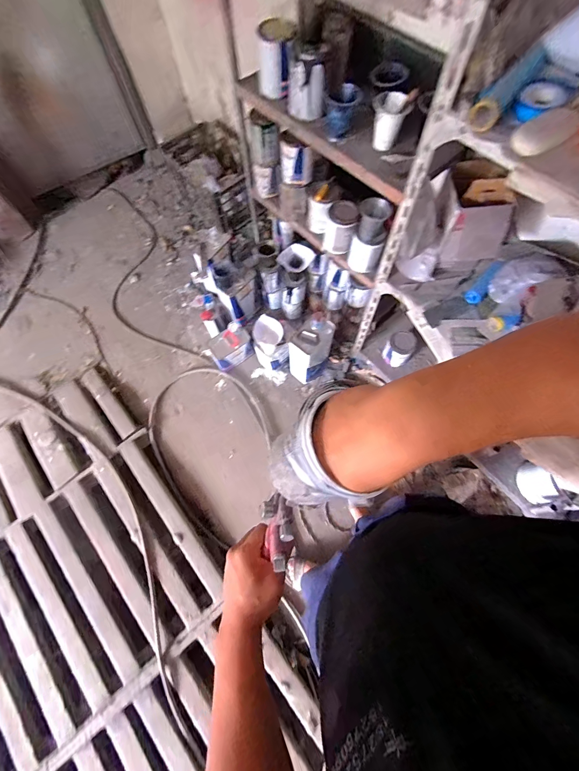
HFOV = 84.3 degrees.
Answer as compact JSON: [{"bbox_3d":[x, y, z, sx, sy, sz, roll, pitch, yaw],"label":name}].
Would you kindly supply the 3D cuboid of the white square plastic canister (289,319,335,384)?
[{"bbox_3d":[0.096,-0.148,1.362,0.115,0.338,0.179,36,72,13],"label":"white square plastic canister"}]

